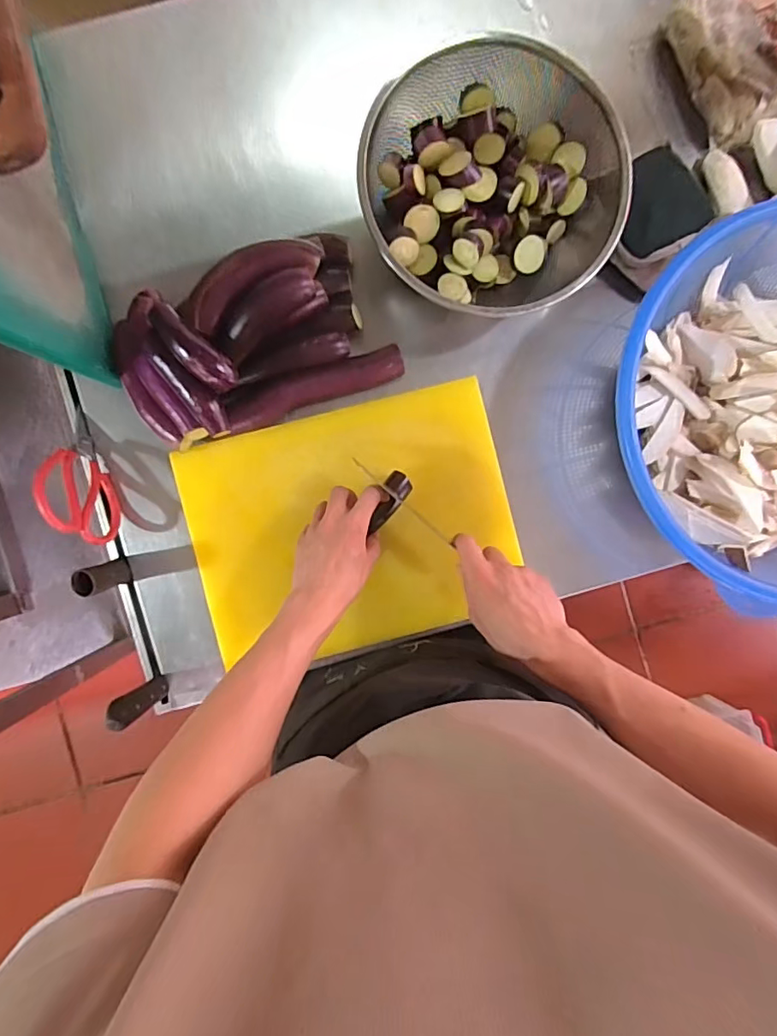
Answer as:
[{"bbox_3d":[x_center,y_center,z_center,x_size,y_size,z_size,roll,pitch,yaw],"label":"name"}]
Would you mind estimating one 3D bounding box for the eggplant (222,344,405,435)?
[{"bbox_3d":[-0.091,-0.164,0.656,0.228,0.037,0.043,-20,92,-1],"label":"eggplant"}]

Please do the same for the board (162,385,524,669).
[{"bbox_3d":[-0.043,0.012,0.669,0.391,0.023,0.295,-14,92,-1],"label":"board"}]

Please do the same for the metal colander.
[{"bbox_3d":[0.127,-0.396,0.641,0.293,0.116,0.270,0,91,-1],"label":"metal colander"}]

